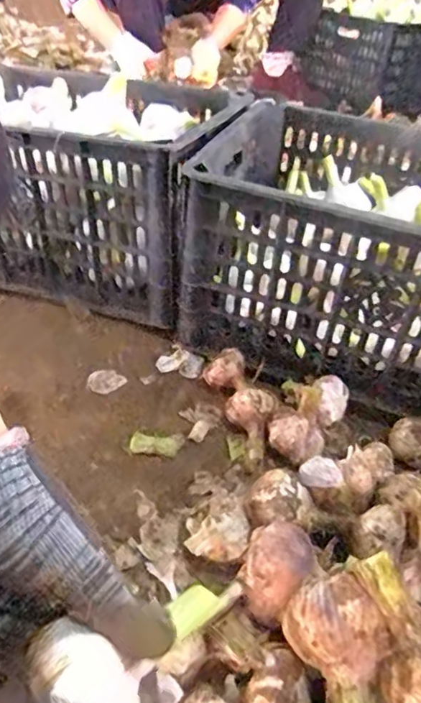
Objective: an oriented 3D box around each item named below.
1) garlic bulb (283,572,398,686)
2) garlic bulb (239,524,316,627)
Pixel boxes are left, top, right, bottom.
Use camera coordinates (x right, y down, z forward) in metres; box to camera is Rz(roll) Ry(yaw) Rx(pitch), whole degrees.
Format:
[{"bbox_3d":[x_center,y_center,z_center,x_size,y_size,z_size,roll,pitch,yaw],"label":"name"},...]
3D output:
[{"bbox_3d":[0.077,0.171,0.327,0.044,0.043,0.057,-30,51,-29],"label":"garlic bulb"},{"bbox_3d":[0.047,0.162,0.392,0.045,0.054,0.057,25,47,23],"label":"garlic bulb"}]

